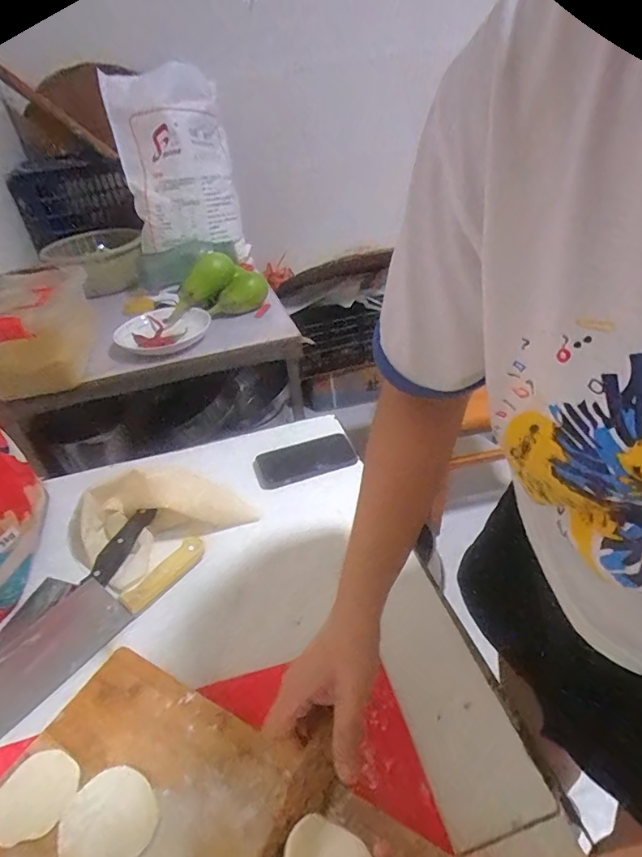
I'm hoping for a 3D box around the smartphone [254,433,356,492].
[{"bbox_3d":[-0.025,0.048,0.755,0.152,0.008,0.073,-15,50,-10],"label":"smartphone"}]

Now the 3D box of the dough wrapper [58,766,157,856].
[{"bbox_3d":[-0.168,0.309,0.387,0.069,0.005,0.073,-22,38,-23],"label":"dough wrapper"}]

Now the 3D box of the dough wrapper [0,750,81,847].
[{"bbox_3d":[-0.236,0.303,0.405,0.062,0.004,0.064,-3,35,2],"label":"dough wrapper"}]

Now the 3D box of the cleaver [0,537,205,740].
[{"bbox_3d":[-0.269,0.217,0.561,0.087,0.026,0.287,24,44,34],"label":"cleaver"}]

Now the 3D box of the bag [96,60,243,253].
[{"bbox_3d":[-0.344,-0.653,1.204,0.081,0.382,0.320,25,42,38],"label":"bag"}]

